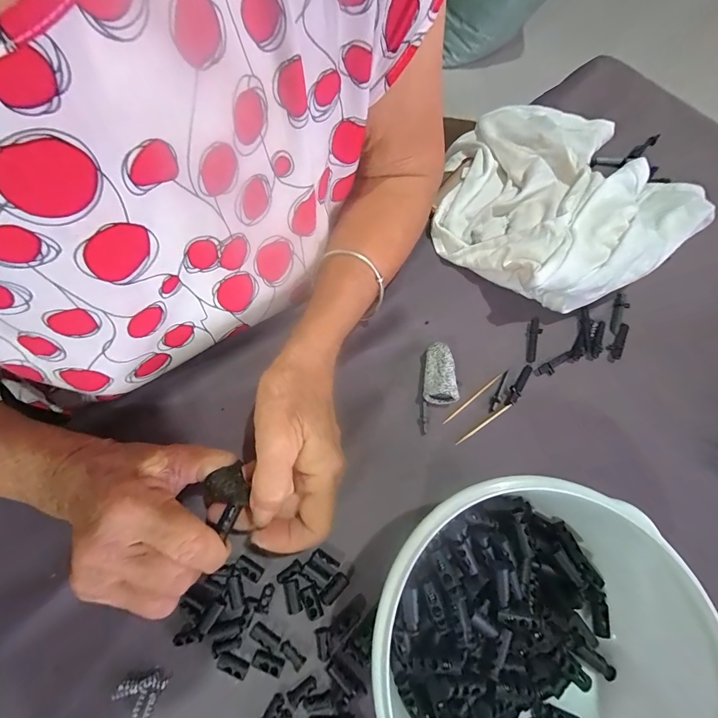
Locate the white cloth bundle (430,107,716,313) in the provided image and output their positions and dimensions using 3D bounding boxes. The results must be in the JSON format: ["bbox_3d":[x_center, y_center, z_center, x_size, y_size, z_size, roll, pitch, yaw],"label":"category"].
[{"bbox_3d":[0.168,-0.150,0.320,0.206,0.051,0.206,0,70,0],"label":"white cloth bundle"}]

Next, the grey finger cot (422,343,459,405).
[{"bbox_3d":[0.061,0.011,0.279,0.022,0.021,0.044,1,70,1],"label":"grey finger cot"}]

